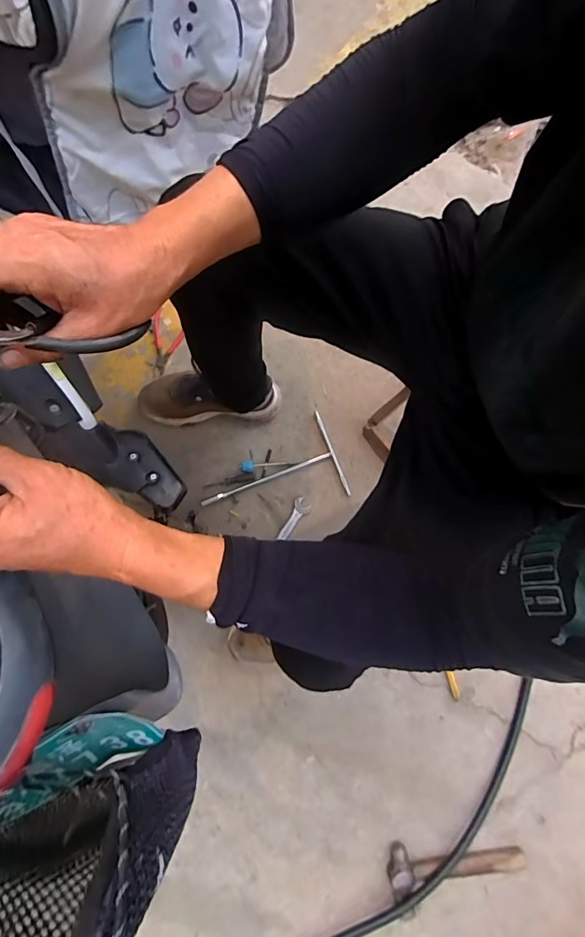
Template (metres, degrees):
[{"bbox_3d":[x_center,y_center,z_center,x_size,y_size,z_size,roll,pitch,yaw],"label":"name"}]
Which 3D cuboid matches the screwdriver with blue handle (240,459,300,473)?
[{"bbox_3d":[-0.048,-0.010,0.858,0.121,0.018,0.025,-6,79,-1],"label":"screwdriver with blue handle"}]

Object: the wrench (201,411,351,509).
[{"bbox_3d":[-0.048,0.017,0.863,0.291,0.011,0.179,-21,80,-4],"label":"wrench"}]

